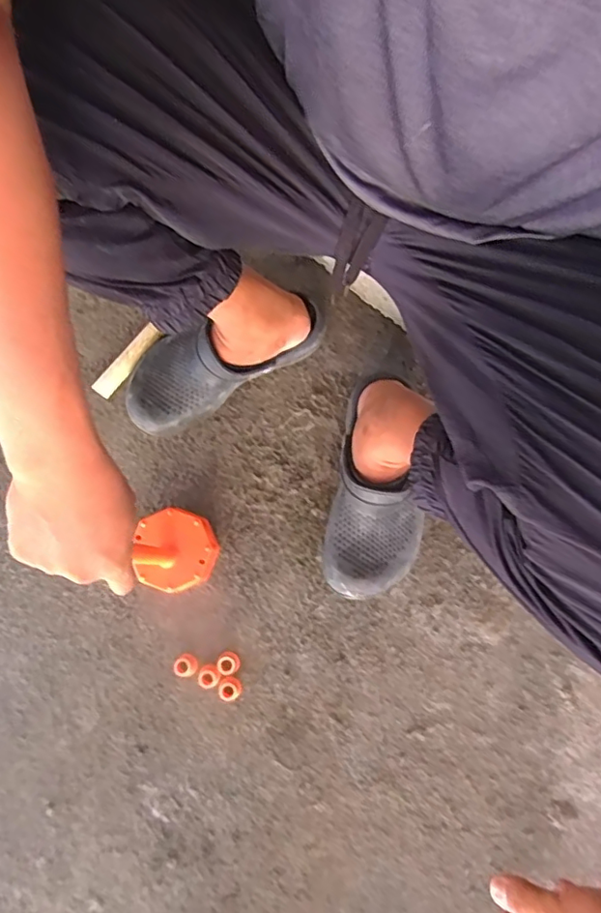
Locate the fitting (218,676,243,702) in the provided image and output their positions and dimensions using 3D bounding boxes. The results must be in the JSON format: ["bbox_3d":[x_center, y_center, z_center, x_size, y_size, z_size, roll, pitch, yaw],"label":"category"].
[{"bbox_3d":[-0.088,0.287,0.683,0.028,0.015,0.027,0,79,-1],"label":"fitting"}]

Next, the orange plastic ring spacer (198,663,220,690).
[{"bbox_3d":[-0.113,0.271,0.685,0.026,0.015,0.028,0,79,-1],"label":"orange plastic ring spacer"}]

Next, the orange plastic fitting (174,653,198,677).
[{"bbox_3d":[-0.143,0.261,0.692,0.027,0.019,0.026,0,79,-1],"label":"orange plastic fitting"}]

